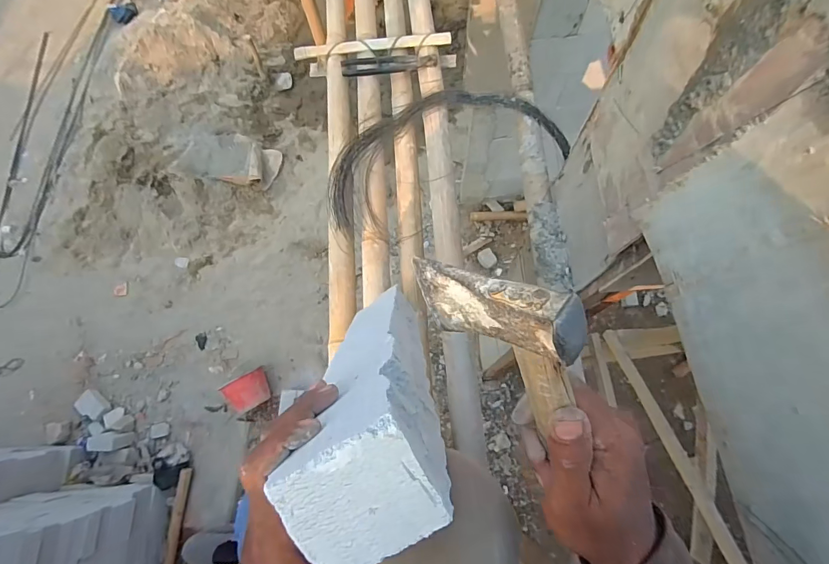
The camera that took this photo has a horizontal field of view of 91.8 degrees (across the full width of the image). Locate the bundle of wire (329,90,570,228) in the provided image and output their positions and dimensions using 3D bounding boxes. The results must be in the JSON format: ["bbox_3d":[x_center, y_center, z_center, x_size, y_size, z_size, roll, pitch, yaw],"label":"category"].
[{"bbox_3d":[0.056,-0.329,0.946,0.582,0.043,0.264,-22,72,-5],"label":"bundle of wire"}]

